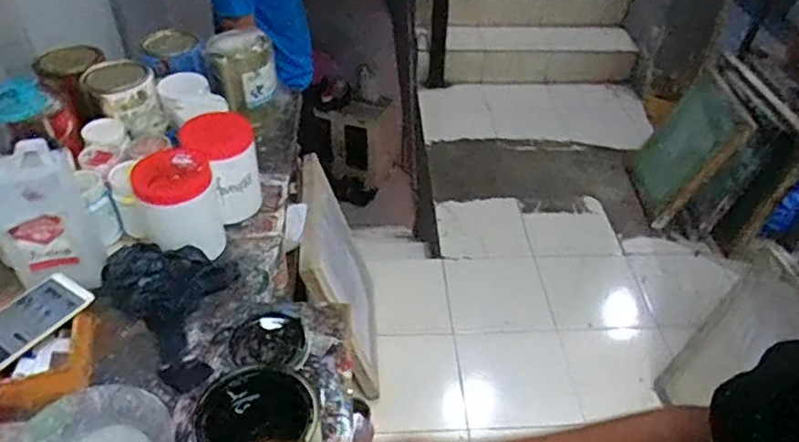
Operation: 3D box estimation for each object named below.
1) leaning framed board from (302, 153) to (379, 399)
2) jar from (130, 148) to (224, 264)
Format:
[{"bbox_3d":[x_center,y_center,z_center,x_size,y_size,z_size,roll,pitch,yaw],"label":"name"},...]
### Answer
[{"bbox_3d":[-0.139,0.133,1.579,0.044,0.535,0.432,-15,44,10],"label":"leaning framed board"},{"bbox_3d":[-0.299,-0.019,0.852,0.097,0.140,0.094,1,42,-1],"label":"jar"}]

